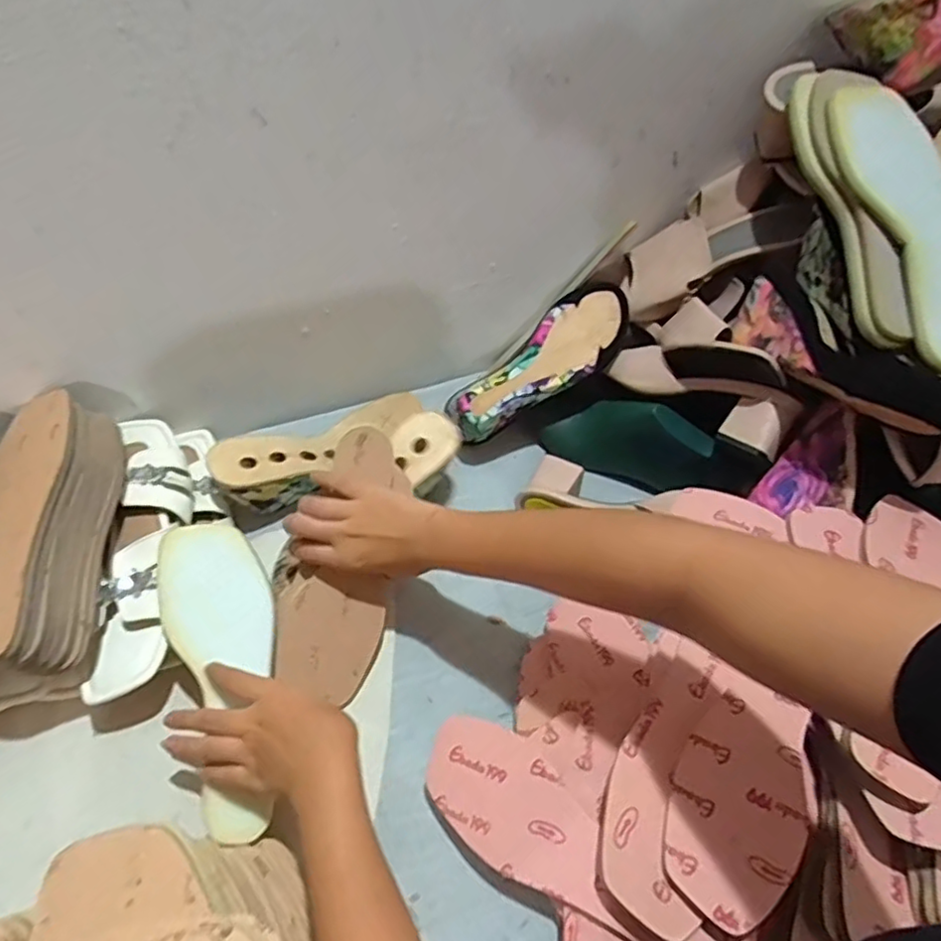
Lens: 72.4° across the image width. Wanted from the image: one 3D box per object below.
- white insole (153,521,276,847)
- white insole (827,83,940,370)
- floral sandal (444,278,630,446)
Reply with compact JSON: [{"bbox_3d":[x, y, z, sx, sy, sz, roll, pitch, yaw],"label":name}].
[{"bbox_3d":[-0.189,0.155,0.508,0.082,0.021,0.239,-16,75,-19],"label":"white insole"},{"bbox_3d":[0.348,-0.194,0.504,0.069,0.019,0.236,-12,82,-10],"label":"white insole"},{"bbox_3d":[0.076,-0.109,0.675,0.219,0.069,0.079,-38,92,-2],"label":"floral sandal"}]

